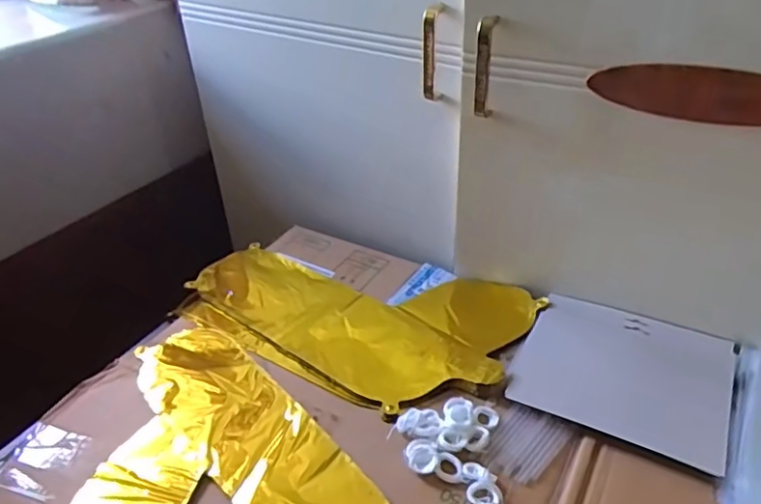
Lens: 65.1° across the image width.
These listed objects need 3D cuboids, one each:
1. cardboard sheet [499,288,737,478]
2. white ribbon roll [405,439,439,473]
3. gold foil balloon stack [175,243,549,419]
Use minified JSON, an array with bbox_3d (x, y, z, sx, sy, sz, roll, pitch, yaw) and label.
[{"bbox_3d":[0.249,0.118,0.608,0.194,0.007,0.166,16,41,24],"label":"cardboard sheet"},{"bbox_3d":[0.037,0.181,0.533,0.027,0.011,0.033,-16,38,-16],"label":"white ribbon roll"},{"bbox_3d":[-0.038,0.064,0.710,0.393,0.022,0.226,19,42,26],"label":"gold foil balloon stack"}]

